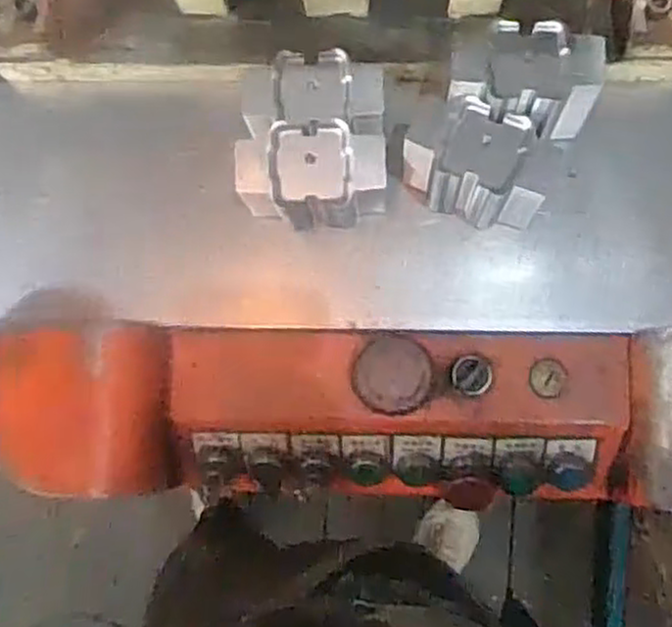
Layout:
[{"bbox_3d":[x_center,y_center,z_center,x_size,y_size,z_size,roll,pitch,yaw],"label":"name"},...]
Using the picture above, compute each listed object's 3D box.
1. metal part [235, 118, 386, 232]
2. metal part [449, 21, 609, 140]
[{"bbox_3d":[-0.018,-0.096,0.564,0.108,0.084,0.063,2,82,2],"label":"metal part"},{"bbox_3d":[0.135,-0.161,0.557,0.109,0.081,0.074,4,82,3],"label":"metal part"}]

